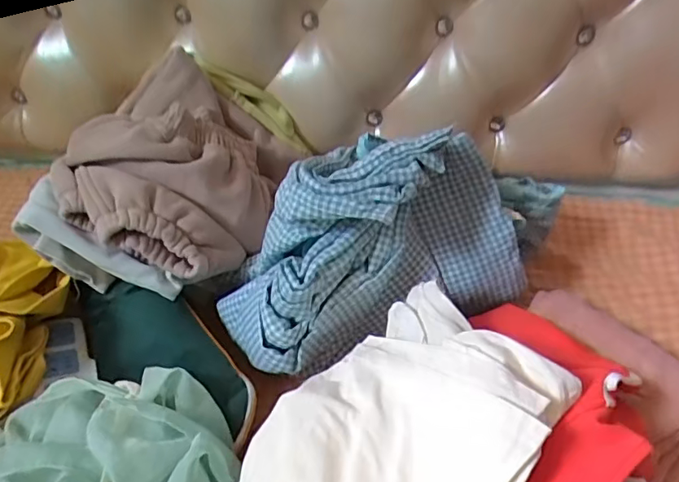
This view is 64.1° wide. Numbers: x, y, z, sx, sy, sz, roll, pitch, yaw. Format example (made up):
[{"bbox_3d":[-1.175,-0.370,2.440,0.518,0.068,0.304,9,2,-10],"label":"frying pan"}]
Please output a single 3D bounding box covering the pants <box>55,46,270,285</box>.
[{"bbox_3d":[-0.197,-0.088,0.626,0.231,0.146,0.247,-4,37,-8],"label":"pants"}]

